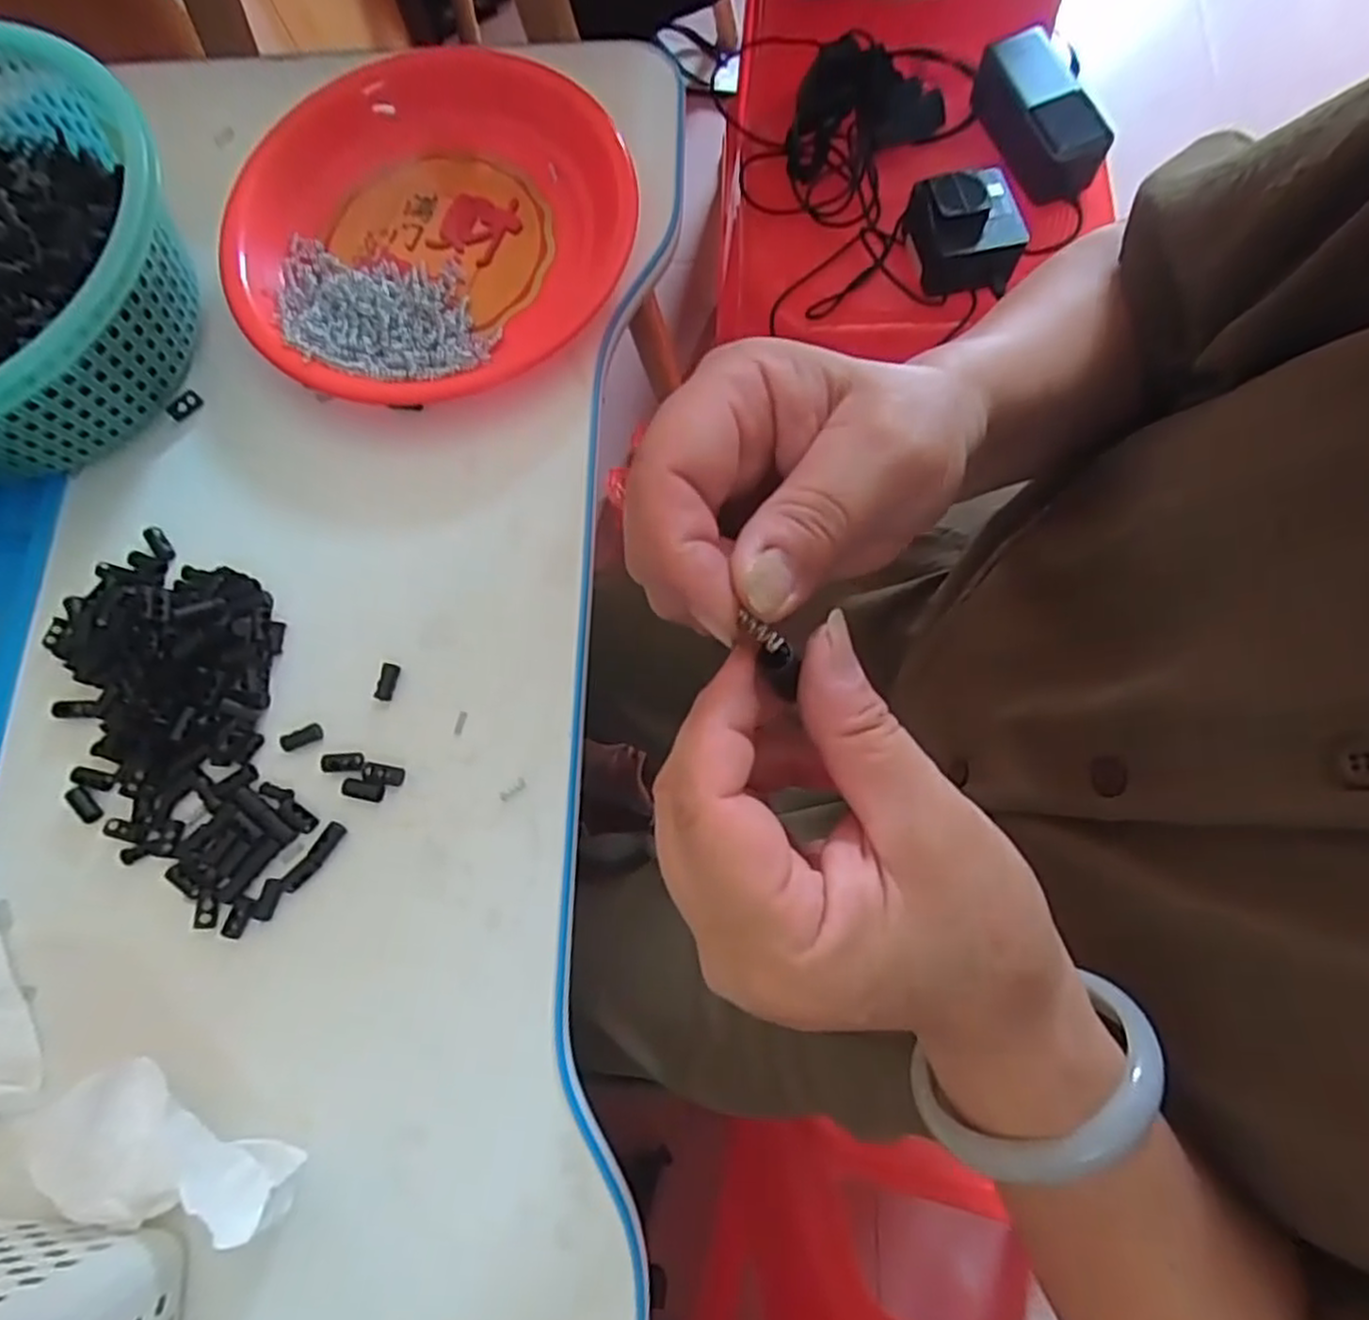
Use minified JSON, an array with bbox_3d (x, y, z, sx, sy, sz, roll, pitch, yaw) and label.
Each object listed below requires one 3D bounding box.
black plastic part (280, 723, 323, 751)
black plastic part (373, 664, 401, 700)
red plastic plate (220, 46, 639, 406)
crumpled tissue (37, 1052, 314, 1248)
[{"bbox_3d":[-0.186,0.037,0.364,0.020,0.004,0.009,-22,75,-3],"label":"black plastic part"},{"bbox_3d":[-0.146,0.011,0.368,0.008,0.004,0.018,16,77,7],"label":"black plastic part"},{"bbox_3d":[-0.142,-0.244,0.425,0.230,0.035,0.221,-34,76,-6],"label":"red plastic plate"},{"bbox_3d":[-0.209,0.205,0.301,0.099,0.032,0.051,27,78,9],"label":"crumpled tissue"}]

